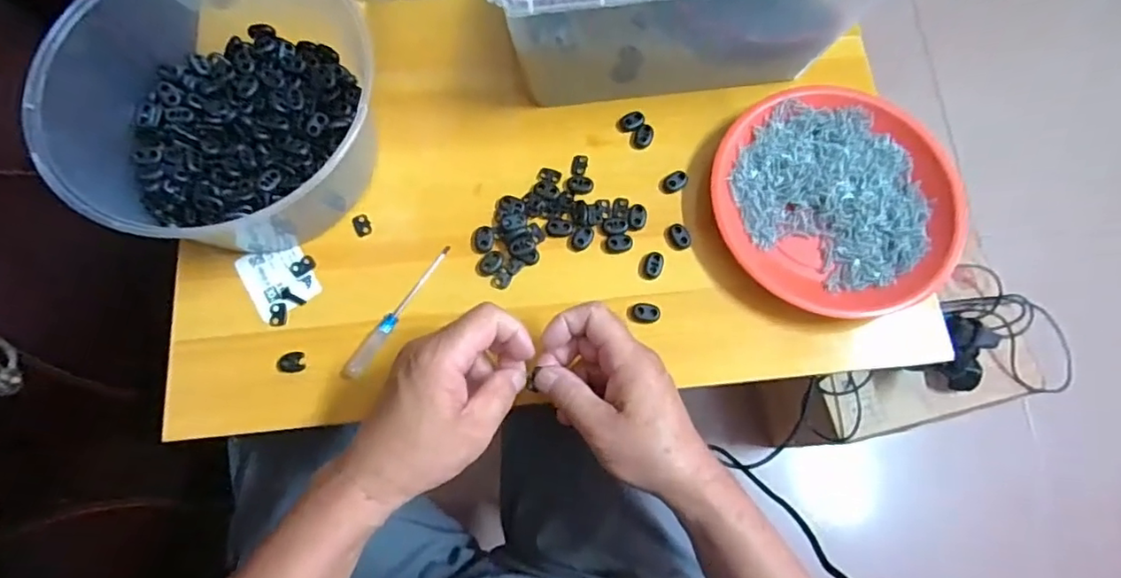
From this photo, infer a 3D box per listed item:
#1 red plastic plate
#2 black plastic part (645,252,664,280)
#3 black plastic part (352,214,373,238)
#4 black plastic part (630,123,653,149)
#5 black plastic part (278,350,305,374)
[{"bbox_3d":[0.223,-0.073,0.468,0.181,0.026,0.194,0,73,-1],"label":"red plastic plate"},{"bbox_3d":[0.075,-0.019,0.458,0.014,0.004,0.021,18,74,4],"label":"black plastic part"},{"bbox_3d":[-0.161,-0.052,0.468,0.013,0.004,0.018,-24,75,-8],"label":"black plastic part"},{"bbox_3d":[0.070,-0.131,0.492,0.017,0.008,0.019,22,74,5],"label":"black plastic part"},{"bbox_3d":[-0.203,0.055,0.433,0.019,0.004,0.016,-4,74,-2],"label":"black plastic part"}]

